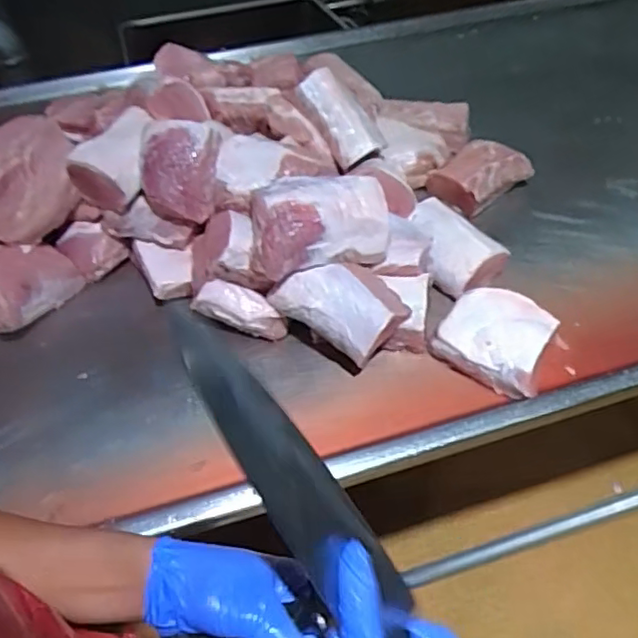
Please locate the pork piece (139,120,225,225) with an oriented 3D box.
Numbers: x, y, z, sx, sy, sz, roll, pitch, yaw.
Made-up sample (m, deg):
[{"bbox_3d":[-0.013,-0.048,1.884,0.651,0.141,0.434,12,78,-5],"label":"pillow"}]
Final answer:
[{"bbox_3d":[-0.204,-0.220,0.932,0.119,0.096,0.135,-5,48,-2],"label":"pork piece"}]

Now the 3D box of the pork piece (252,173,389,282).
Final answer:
[{"bbox_3d":[0.002,-0.129,0.878,0.190,0.106,0.100,-17,49,-12],"label":"pork piece"}]

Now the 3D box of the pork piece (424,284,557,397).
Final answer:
[{"bbox_3d":[0.251,0.020,0.882,0.154,0.062,0.138,28,54,25],"label":"pork piece"}]

